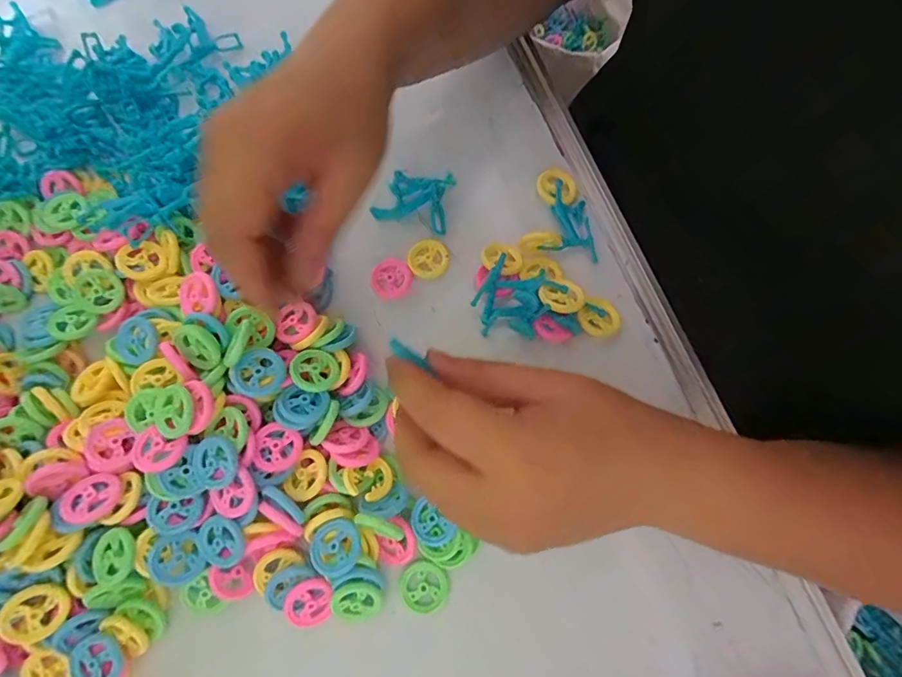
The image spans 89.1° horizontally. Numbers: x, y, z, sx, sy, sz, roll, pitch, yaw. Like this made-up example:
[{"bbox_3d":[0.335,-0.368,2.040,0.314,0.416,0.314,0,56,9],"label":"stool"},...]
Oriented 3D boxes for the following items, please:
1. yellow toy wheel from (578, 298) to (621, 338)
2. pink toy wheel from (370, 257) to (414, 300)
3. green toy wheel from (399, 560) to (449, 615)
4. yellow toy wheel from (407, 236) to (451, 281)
[{"bbox_3d":[0.100,-0.013,0.310,0.028,0.006,0.027,0,76,2],"label":"yellow toy wheel"},{"bbox_3d":[-0.043,-0.044,0.327,0.030,0.004,0.027,-33,77,-6],"label":"pink toy wheel"},{"bbox_3d":[-0.016,0.149,0.277,0.028,0.005,0.027,0,76,2],"label":"green toy wheel"},{"bbox_3d":[-0.016,-0.058,0.331,0.029,0.004,0.029,-27,77,-4],"label":"yellow toy wheel"}]

